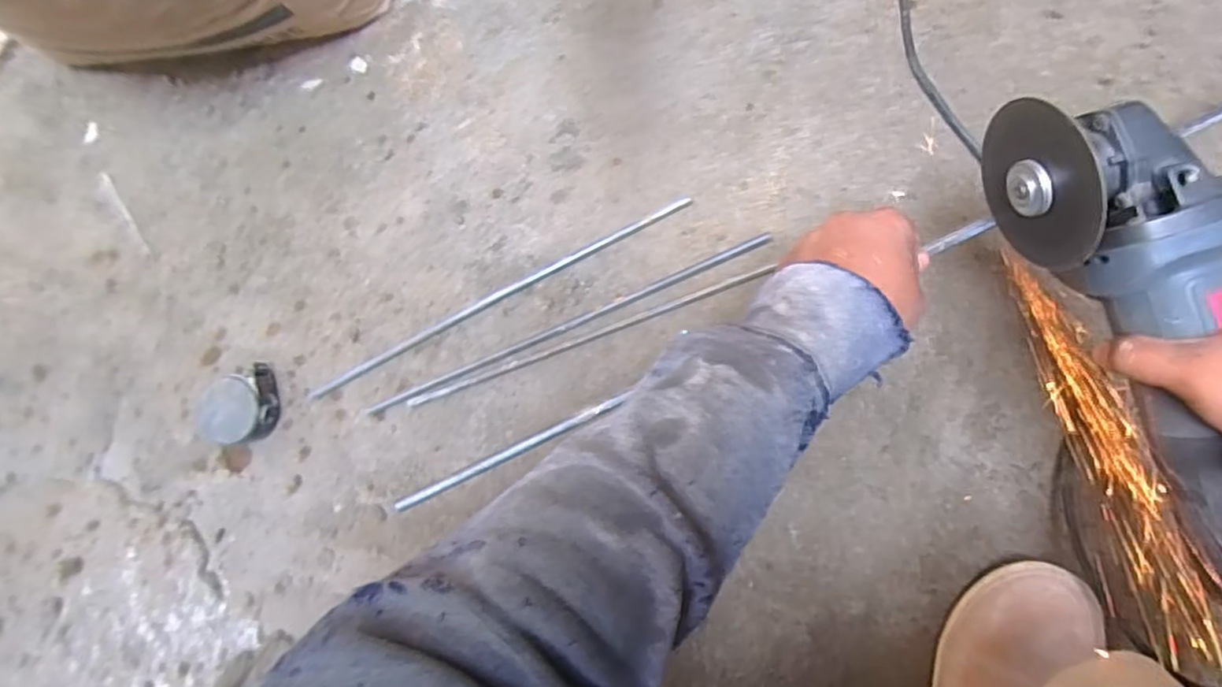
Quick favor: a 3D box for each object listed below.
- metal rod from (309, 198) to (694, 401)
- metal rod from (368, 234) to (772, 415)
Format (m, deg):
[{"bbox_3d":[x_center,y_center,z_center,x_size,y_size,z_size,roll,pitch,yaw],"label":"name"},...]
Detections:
[{"bbox_3d":[-0.109,-0.040,0.532,0.392,0.009,0.013,-26,85,8],"label":"metal rod"},{"bbox_3d":[-0.045,-0.015,0.519,0.388,0.005,0.010,-23,85,8],"label":"metal rod"}]

